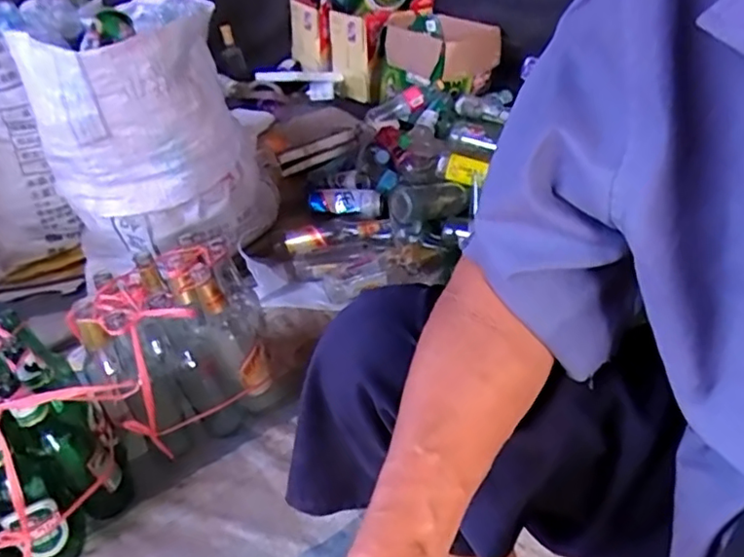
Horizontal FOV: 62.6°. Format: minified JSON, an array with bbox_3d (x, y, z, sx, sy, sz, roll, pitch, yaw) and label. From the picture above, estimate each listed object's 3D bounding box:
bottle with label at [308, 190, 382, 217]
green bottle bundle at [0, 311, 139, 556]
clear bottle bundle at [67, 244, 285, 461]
[{"bbox_3d":[-0.061,-0.173,1.381,0.164,0.049,0.062,-2,35,4],"label":"bottle with label"},{"bbox_3d":[-0.466,0.212,0.808,0.235,0.250,0.241,27,46,37],"label":"green bottle bundle"},{"bbox_3d":[-0.295,0.119,0.911,0.177,0.255,0.260,25,45,35],"label":"clear bottle bundle"}]

